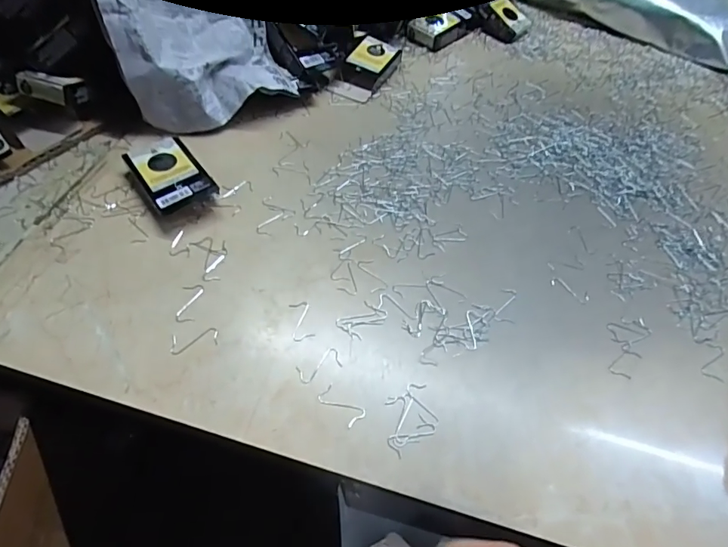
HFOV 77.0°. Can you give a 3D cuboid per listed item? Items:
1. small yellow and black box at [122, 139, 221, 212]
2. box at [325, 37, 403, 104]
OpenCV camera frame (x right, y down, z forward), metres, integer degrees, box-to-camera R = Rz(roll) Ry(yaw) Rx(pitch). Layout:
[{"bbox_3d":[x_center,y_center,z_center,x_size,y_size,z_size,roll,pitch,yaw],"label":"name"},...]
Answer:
[{"bbox_3d":[-0.185,-0.093,0.435,0.058,0.022,0.086,-29,61,-24],"label":"small yellow and black box"},{"bbox_3d":[0.003,-0.253,0.563,0.049,0.032,0.096,24,55,12],"label":"box"}]

